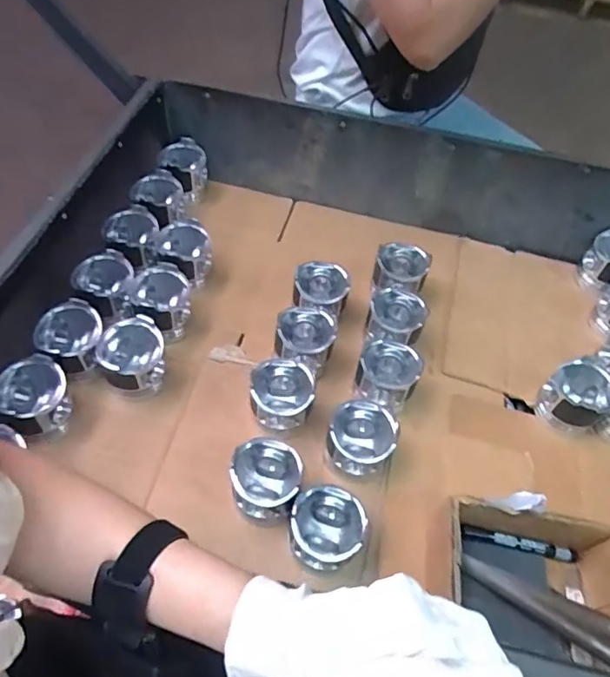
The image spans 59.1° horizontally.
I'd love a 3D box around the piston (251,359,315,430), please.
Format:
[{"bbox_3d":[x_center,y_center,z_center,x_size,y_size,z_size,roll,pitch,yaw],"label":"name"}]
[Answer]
[{"bbox_3d":[-0.031,0.075,0.709,0.077,0.063,0.076,2,53,-3],"label":"piston"}]

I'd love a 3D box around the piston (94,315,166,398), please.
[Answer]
[{"bbox_3d":[-0.227,0.031,0.718,0.086,0.082,0.077,-36,64,-27],"label":"piston"}]

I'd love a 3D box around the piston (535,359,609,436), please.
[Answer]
[{"bbox_3d":[0.377,0.084,0.749,0.081,0.083,0.081,-15,56,-15],"label":"piston"}]

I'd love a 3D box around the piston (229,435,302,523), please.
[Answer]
[{"bbox_3d":[-0.045,0.168,0.643,0.080,0.062,0.081,2,53,-3],"label":"piston"}]

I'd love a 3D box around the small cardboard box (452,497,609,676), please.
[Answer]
[{"bbox_3d":[0.250,0.264,0.590,0.191,0.083,0.121,13,54,5],"label":"small cardboard box"}]

